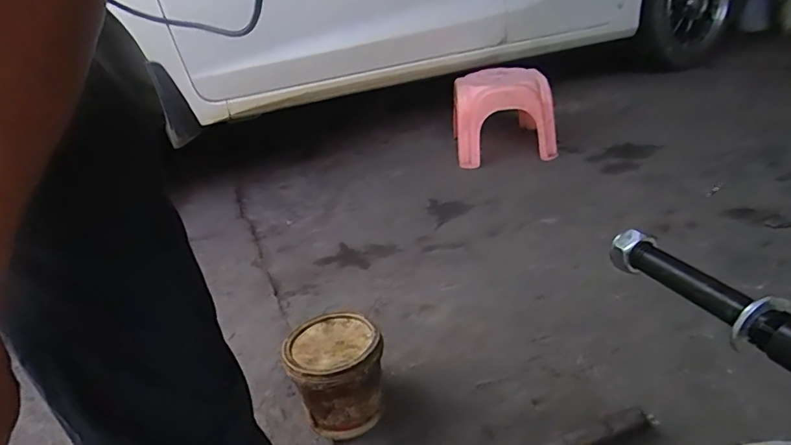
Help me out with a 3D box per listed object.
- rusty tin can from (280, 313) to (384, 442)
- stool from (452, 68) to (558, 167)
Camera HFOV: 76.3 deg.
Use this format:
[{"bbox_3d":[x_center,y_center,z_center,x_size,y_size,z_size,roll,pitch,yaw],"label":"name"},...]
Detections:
[{"bbox_3d":[-0.075,0.202,0.662,0.123,0.114,0.121,-16,26,-16],"label":"rusty tin can"},{"bbox_3d":[0.325,-0.333,1.548,0.295,0.252,0.298,-6,25,7],"label":"stool"}]

